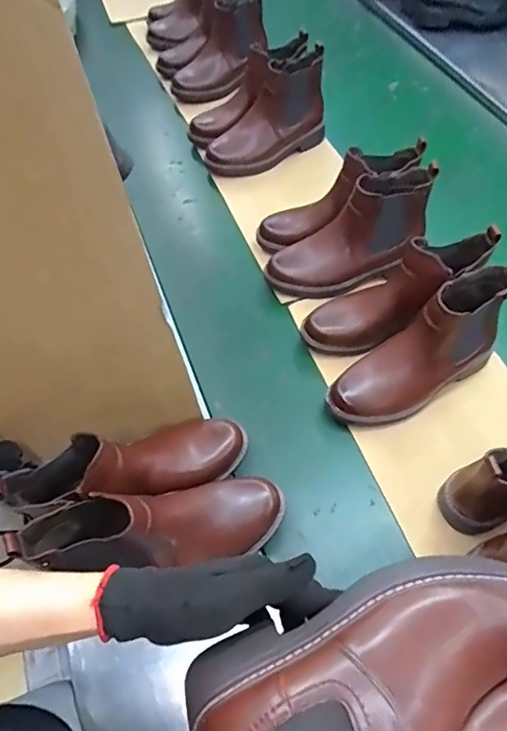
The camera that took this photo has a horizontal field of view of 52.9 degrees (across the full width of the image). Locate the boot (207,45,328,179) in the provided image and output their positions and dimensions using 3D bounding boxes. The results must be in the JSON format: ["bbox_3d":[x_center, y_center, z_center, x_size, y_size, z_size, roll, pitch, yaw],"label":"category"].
[{"bbox_3d":[0.026,-0.474,0.983,0.237,0.177,0.086,-28,60,-13],"label":"boot"}]

